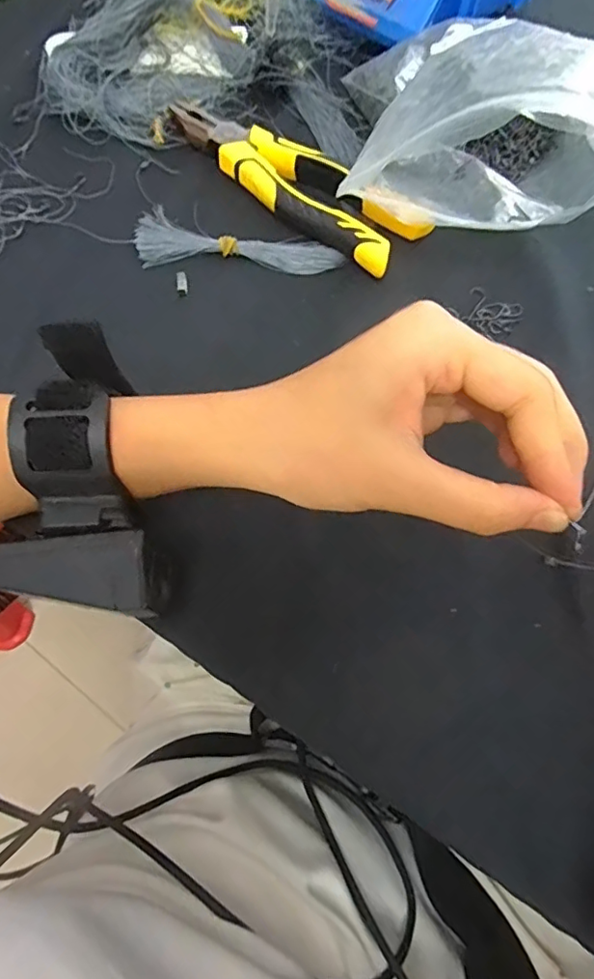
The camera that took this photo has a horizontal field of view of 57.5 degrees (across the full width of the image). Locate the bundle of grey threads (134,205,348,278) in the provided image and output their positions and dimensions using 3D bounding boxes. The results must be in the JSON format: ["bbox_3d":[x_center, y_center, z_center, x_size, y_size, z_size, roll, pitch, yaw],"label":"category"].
[{"bbox_3d":[-0.035,-0.142,0.321,0.122,0.006,0.039,11,64,4],"label":"bundle of grey threads"}]

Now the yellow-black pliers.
[{"bbox_3d":[0.000,-0.199,0.340,0.066,0.017,0.190,-40,71,-18],"label":"yellow-black pliers"}]

